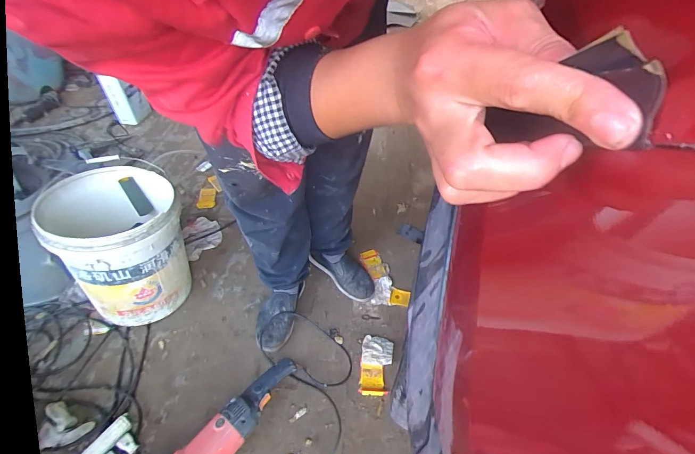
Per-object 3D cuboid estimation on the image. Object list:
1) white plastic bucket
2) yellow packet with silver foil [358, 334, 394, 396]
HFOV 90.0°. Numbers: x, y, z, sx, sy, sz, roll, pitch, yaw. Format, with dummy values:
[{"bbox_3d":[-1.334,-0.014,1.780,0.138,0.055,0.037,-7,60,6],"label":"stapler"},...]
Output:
[{"bbox_3d":[-0.636,0.054,1.034,0.294,0.426,0.354,-26,51,-25],"label":"white plastic bucket"},{"bbox_3d":[0.080,0.386,0.974,0.088,0.023,0.163,14,52,-1],"label":"yellow packet with silver foil"}]

